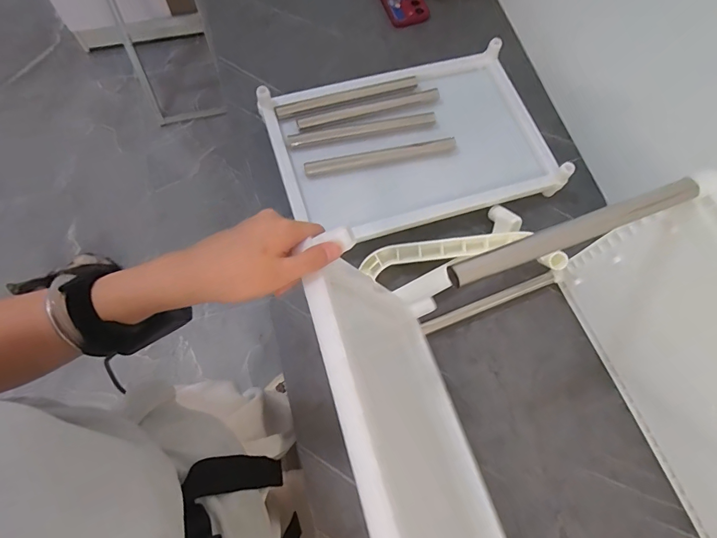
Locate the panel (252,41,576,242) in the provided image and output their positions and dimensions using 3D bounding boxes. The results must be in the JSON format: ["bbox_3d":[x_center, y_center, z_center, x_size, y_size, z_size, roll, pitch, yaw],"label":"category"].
[{"bbox_3d":[0.092,-0.208,0.717,0.446,0.059,0.287,-17,73,-6],"label":"panel"}]

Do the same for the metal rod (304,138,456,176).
[{"bbox_3d":[0.038,-0.187,0.704,0.255,0.022,0.025,-12,72,-8],"label":"metal rod"}]

